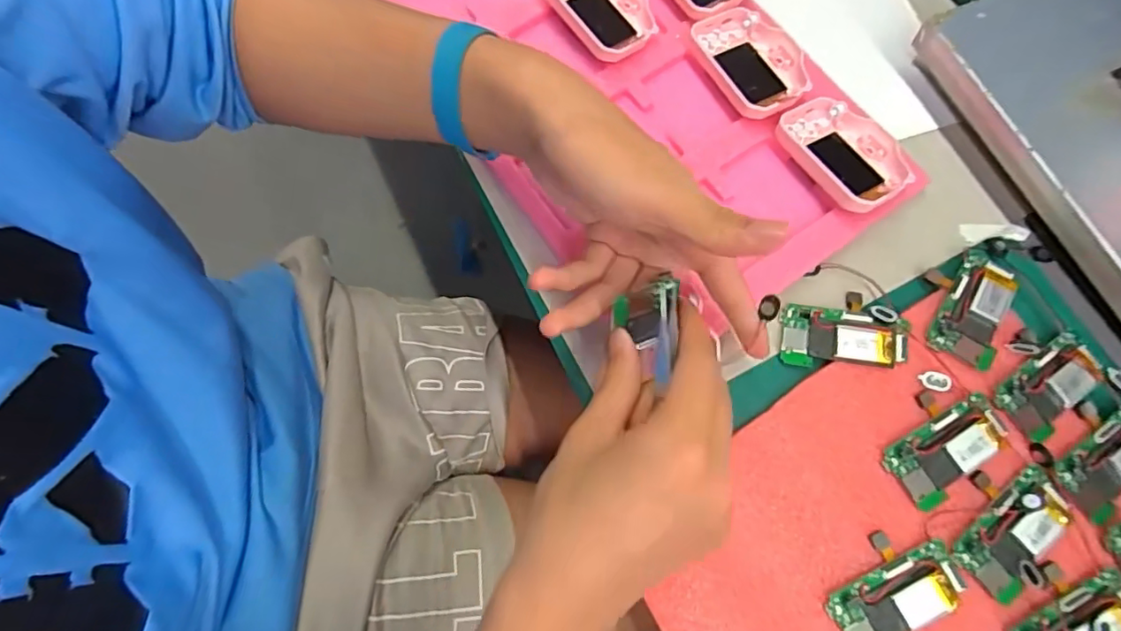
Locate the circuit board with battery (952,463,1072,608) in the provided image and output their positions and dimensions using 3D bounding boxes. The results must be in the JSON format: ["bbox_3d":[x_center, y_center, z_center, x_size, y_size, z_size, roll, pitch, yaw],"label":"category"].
[{"bbox_3d":[0.252,0.119,0.303,0.070,0.009,0.038,-43,78,-12],"label":"circuit board with battery"}]

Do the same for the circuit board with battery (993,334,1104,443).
[{"bbox_3d":[0.292,0.040,0.327,0.069,0.004,0.035,-37,77,-10],"label":"circuit board with battery"}]

